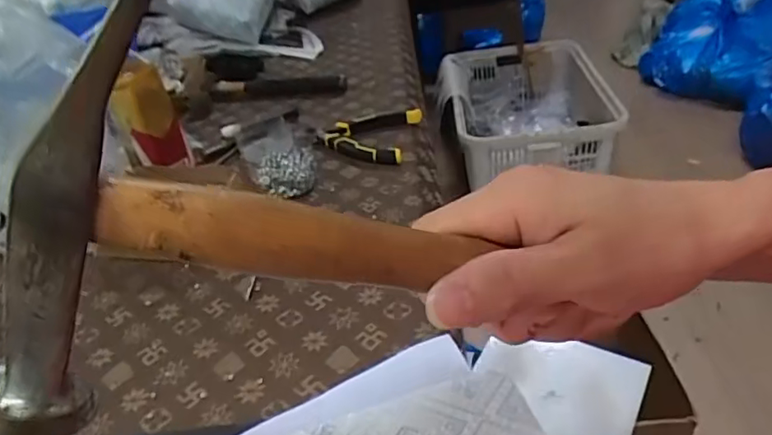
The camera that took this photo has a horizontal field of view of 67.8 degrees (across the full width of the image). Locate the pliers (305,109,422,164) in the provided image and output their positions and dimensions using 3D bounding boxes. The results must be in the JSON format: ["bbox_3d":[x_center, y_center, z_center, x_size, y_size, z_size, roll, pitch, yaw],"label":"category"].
[{"bbox_3d":[-0.034,-0.109,0.732,0.134,0.024,0.120,5,38,18],"label":"pliers"}]

